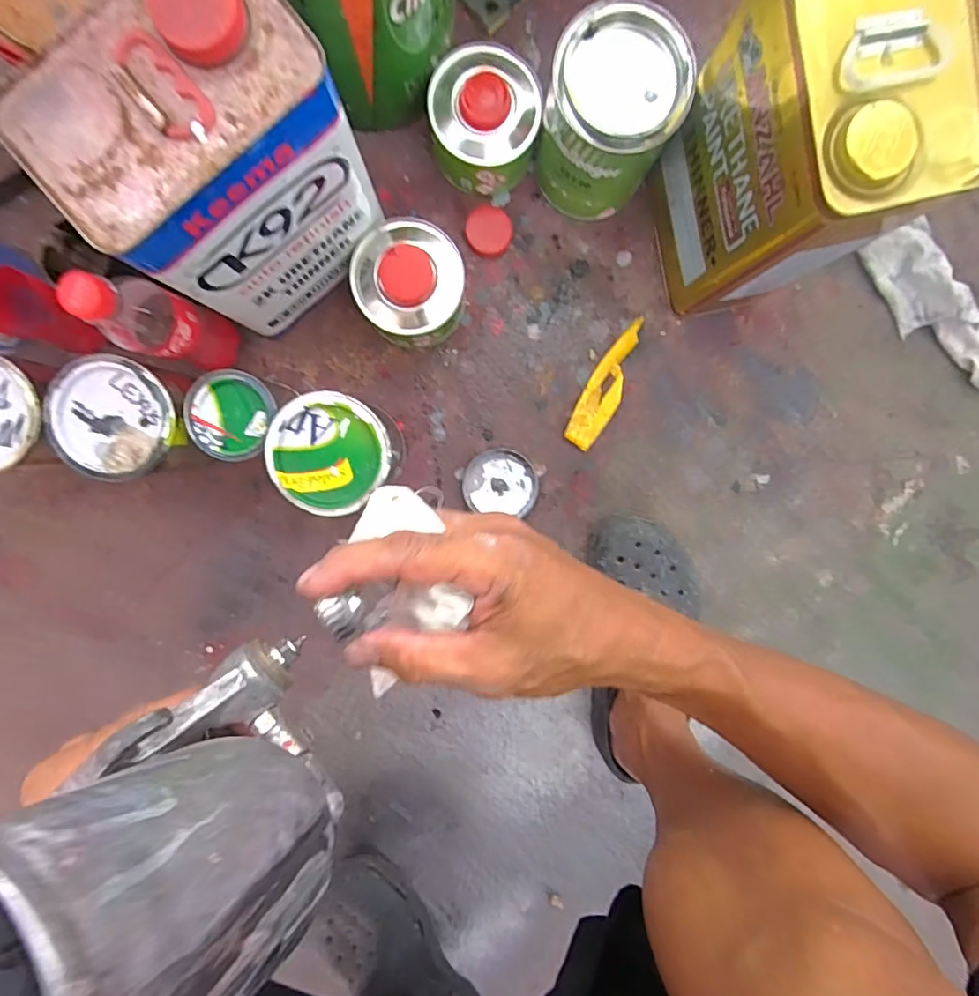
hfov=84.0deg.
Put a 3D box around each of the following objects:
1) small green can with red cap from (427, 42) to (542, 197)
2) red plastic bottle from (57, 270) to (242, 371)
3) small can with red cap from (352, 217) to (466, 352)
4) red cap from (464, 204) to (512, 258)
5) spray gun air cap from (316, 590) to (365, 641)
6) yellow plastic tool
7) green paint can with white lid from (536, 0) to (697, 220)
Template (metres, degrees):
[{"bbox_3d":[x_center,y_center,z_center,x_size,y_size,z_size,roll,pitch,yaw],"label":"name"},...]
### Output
[{"bbox_3d":[-0.004,-0.346,0.501,0.095,0.066,0.103,0,96,-1],"label":"small green can with red cap"},{"bbox_3d":[-0.274,-0.142,0.450,0.066,0.188,0.056,19,93,-3],"label":"red plastic bottle"},{"bbox_3d":[-0.074,-0.203,0.512,0.098,0.083,0.106,0,96,-1],"label":"small can with red cap"},{"bbox_3d":[-0.001,-0.266,0.542,0.045,0.016,0.050,12,95,-3],"label":"red cap"},{"bbox_3d":[-0.066,0.052,0.247,0.015,0.016,0.021,-31,96,5],"label":"spray gun air cap"},{"bbox_3d":[0.123,-0.117,0.559,0.038,0.019,0.140,28,94,-4],"label":"yellow plastic tool"},{"bbox_3d":[0.102,-0.326,0.480,0.106,0.131,0.107,0,96,-1],"label":"green paint can with white lid"}]

